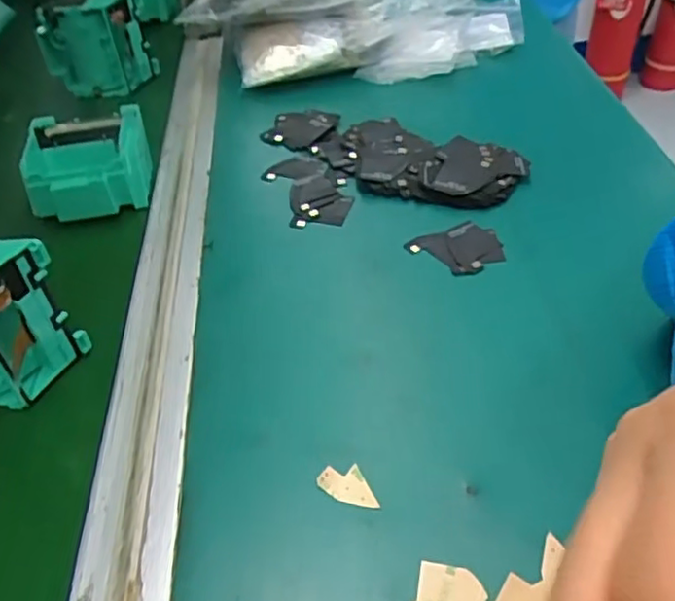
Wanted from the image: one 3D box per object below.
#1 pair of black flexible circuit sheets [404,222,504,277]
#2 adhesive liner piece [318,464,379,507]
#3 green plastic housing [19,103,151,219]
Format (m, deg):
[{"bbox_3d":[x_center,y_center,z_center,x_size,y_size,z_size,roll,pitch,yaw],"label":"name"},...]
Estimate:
[{"bbox_3d":[0.069,-0.029,0.362,0.048,0.004,0.037,-16,42,-17],"label":"pair of black flexible circuit sheets"},{"bbox_3d":[0.005,0.074,0.261,0.025,0.004,0.016,7,41,10],"label":"adhesive liner piece"},{"bbox_3d":[-0.166,-0.093,0.426,0.078,0.034,0.080,-13,42,-13],"label":"green plastic housing"}]

